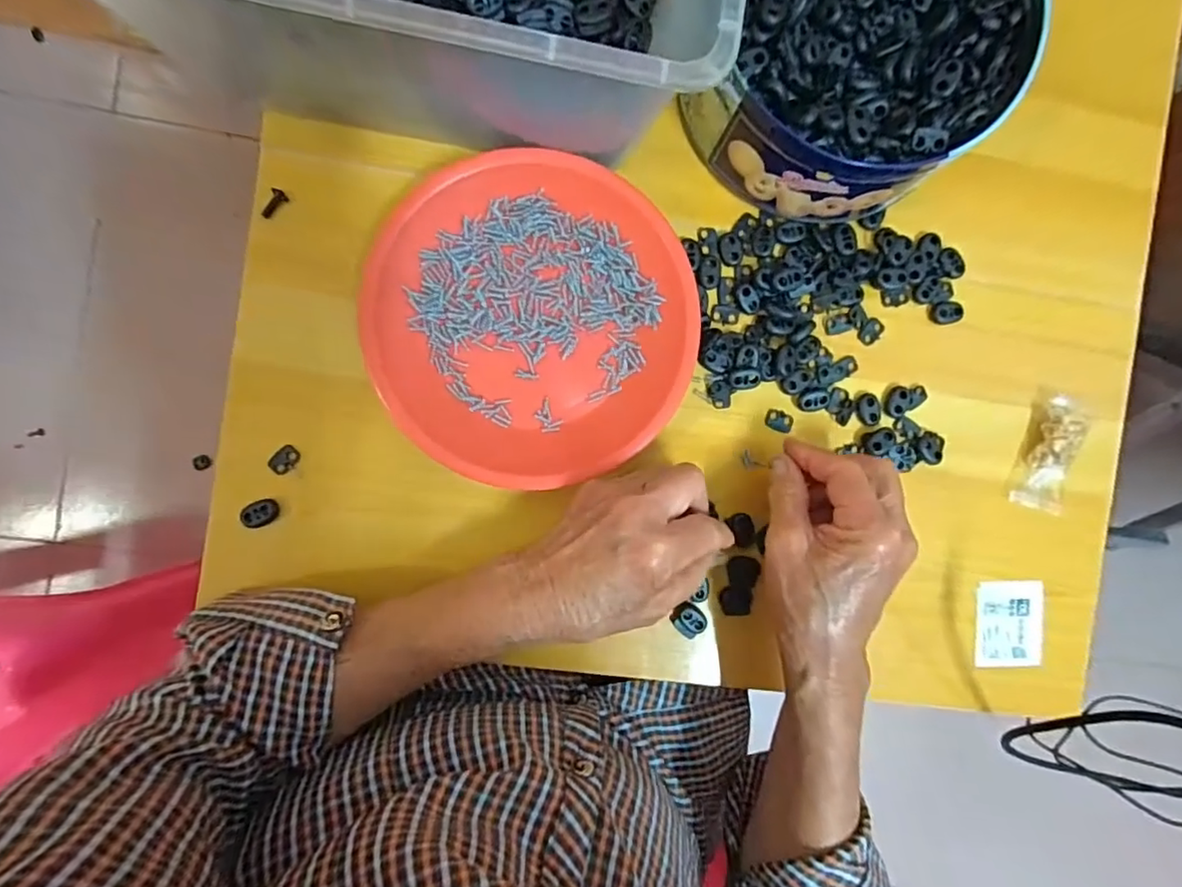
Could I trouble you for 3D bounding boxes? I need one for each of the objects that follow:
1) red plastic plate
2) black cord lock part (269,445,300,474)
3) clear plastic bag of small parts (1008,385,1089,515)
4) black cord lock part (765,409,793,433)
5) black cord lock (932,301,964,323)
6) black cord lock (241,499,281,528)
[{"bbox_3d":[-0.035,-0.074,0.352,0.184,0.026,0.196,0,91,-7],"label":"red plastic plate"},{"bbox_3d":[-0.185,0.010,0.350,0.012,0.005,0.019,41,86,-6],"label":"black cord lock part"},{"bbox_3d":[0.322,0.005,0.399,0.038,0.019,0.085,18,89,-7],"label":"clear plastic bag of small parts"},{"bbox_3d":[0.126,-0.015,0.387,0.019,0.004,0.013,17,89,-7],"label":"black cord lock part"},{"bbox_3d":[0.242,-0.089,0.396,0.018,0.012,0.014,-13,92,-7],"label":"black cord lock"},{"bbox_3d":[-0.200,0.042,0.349,0.021,0.004,0.015,-23,93,-6],"label":"black cord lock"}]

